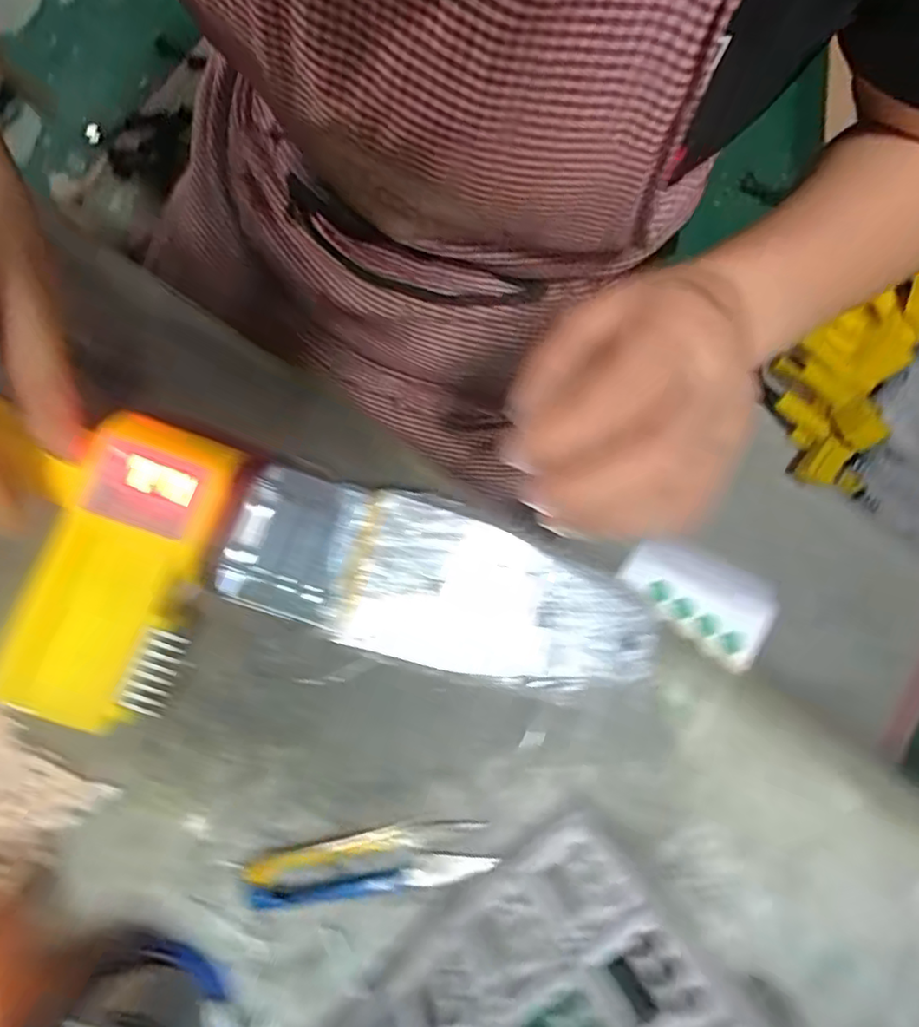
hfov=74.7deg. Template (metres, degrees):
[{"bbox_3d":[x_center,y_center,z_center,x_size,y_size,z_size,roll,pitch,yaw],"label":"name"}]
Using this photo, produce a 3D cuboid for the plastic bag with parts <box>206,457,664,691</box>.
[{"bbox_3d":[-0.006,0.034,0.258,0.174,0.043,0.067,20,79,2],"label":"plastic bag with parts"}]

